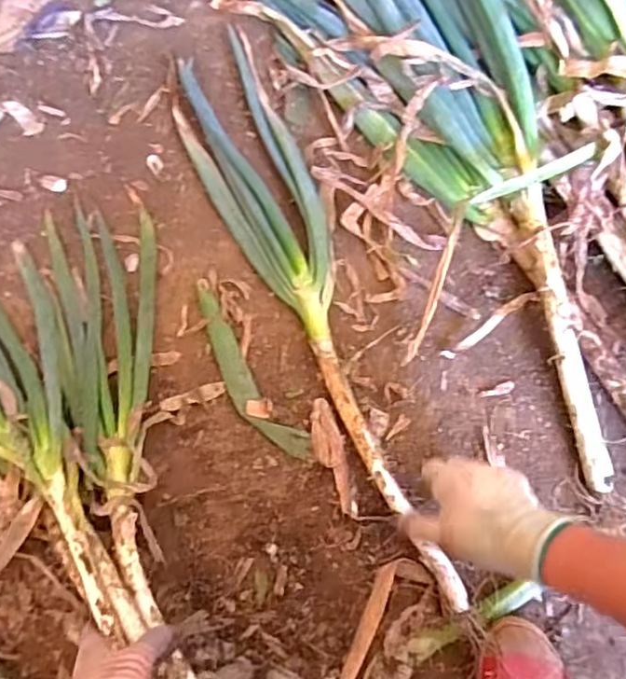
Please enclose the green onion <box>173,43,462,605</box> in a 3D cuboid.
[{"bbox_3d":[-0.004,-0.049,0.673,0.120,0.027,0.690,-22,75,-6],"label":"green onion"}]

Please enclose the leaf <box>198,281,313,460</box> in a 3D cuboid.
[{"bbox_3d":[-0.079,0.038,0.657,0.048,0.007,0.228,-33,77,-8],"label":"leaf"}]

